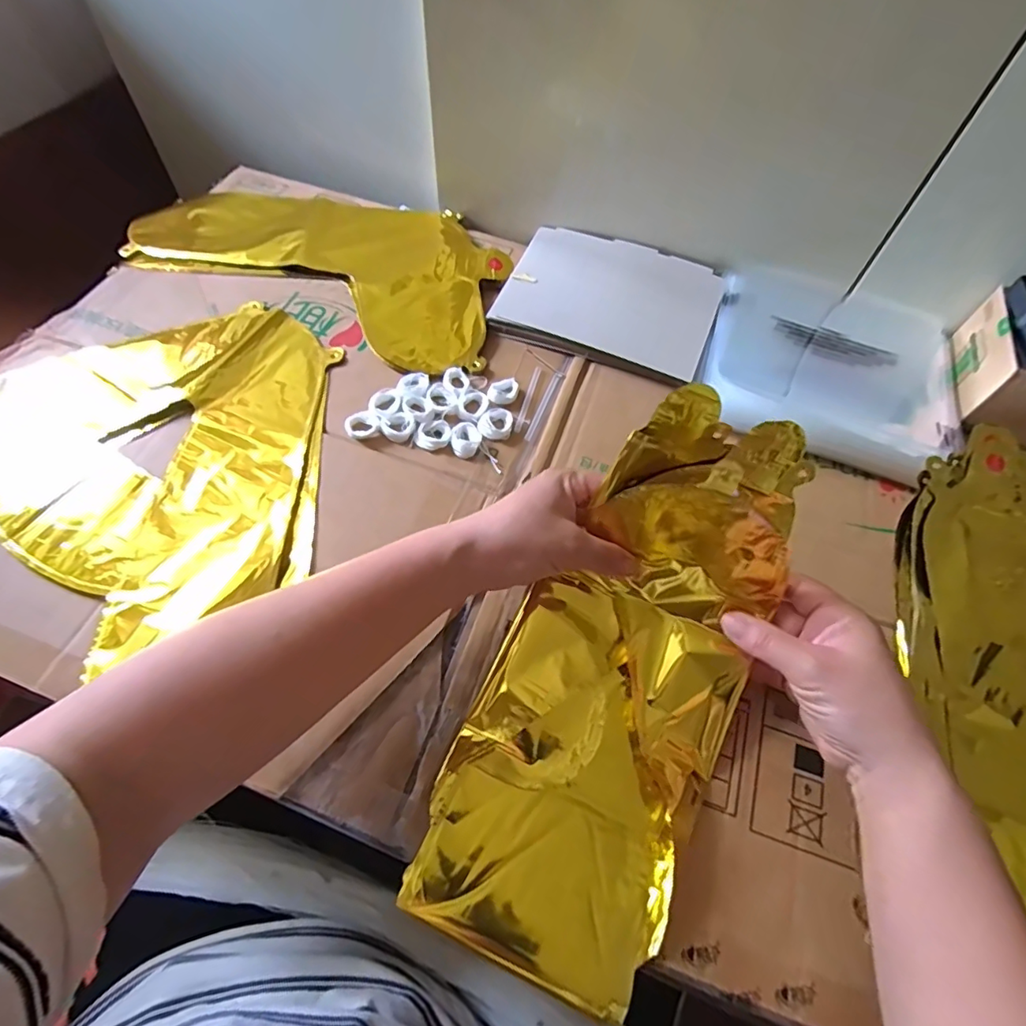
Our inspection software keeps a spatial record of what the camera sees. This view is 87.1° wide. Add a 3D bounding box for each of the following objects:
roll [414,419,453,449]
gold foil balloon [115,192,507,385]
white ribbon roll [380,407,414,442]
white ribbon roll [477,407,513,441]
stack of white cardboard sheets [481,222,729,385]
[{"bbox_3d":[-0.067,-0.066,0.453,0.030,0.008,0.026,-4,61,-6],"label":"roll"},{"bbox_3d":[-0.184,-0.275,0.569,0.402,0.023,0.219,25,62,10],"label":"gold foil balloon"},{"bbox_3d":[-0.095,-0.072,0.453,0.025,0.008,0.028,39,65,17],"label":"white ribbon roll"},{"bbox_3d":[-0.014,-0.076,0.461,0.028,0.006,0.031,9,60,1],"label":"white ribbon roll"},{"bbox_3d":[0.101,-0.222,0.548,0.204,0.013,0.175,21,61,8],"label":"stack of white cardboard sheets"}]

